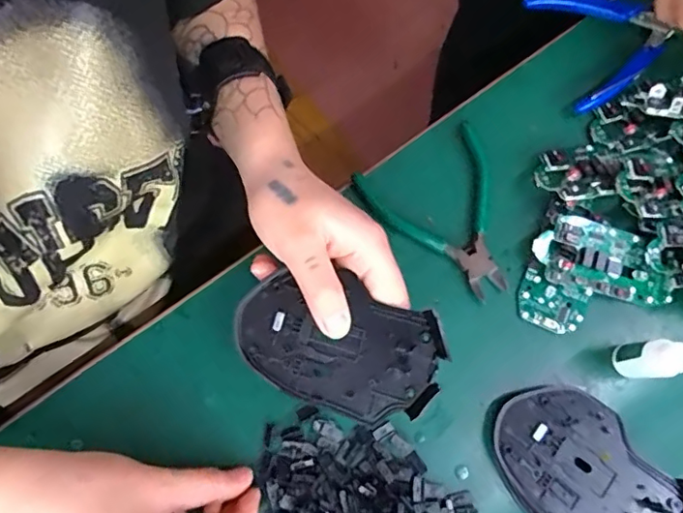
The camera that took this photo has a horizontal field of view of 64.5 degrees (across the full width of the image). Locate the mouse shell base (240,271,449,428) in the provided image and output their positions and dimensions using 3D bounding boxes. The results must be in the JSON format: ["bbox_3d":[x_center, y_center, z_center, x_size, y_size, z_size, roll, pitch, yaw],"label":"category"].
[{"bbox_3d":[-0.003,0.049,0.300,0.115,0.017,0.071,27,89,12],"label":"mouse shell base"}]

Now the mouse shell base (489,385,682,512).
[{"bbox_3d":[0.146,0.134,0.326,0.080,0.034,0.119,-42,82,-10],"label":"mouse shell base"}]

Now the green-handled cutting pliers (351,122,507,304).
[{"bbox_3d":[0.073,-0.026,0.375,0.093,0.009,0.117,-21,79,-6],"label":"green-handled cutting pliers"}]

